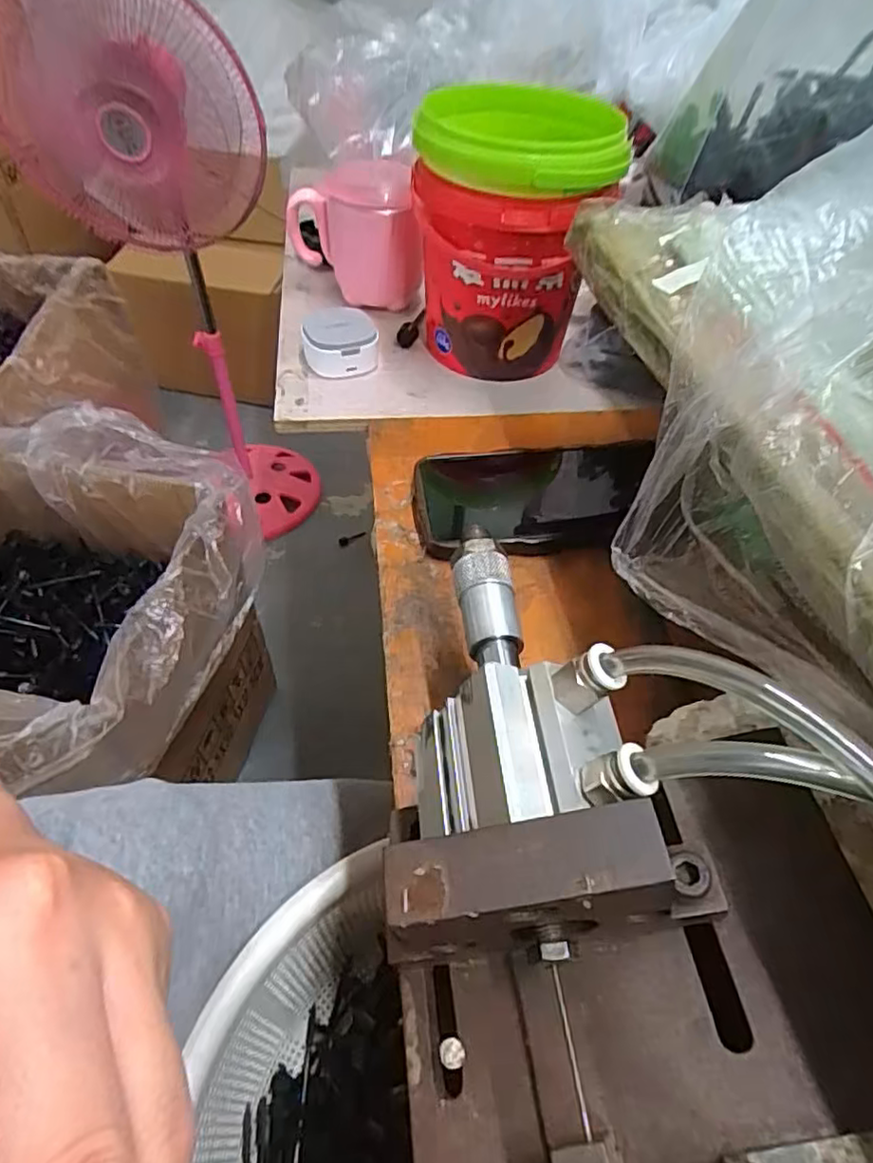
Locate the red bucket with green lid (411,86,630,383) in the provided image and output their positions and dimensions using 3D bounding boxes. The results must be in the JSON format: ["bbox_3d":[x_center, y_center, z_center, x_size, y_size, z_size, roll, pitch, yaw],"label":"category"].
[{"bbox_3d":[0.049,-0.241,0.445,0.128,0.153,0.131,3,51,0],"label":"red bucket with green lid"}]

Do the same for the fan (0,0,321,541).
[{"bbox_3d":[-0.428,-0.478,1.074,0.321,0.849,0.292,-22,55,-19],"label":"fan"}]

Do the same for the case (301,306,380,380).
[{"bbox_3d":[-0.074,-0.182,0.471,0.052,0.031,0.059,-11,52,-11],"label":"case"}]

